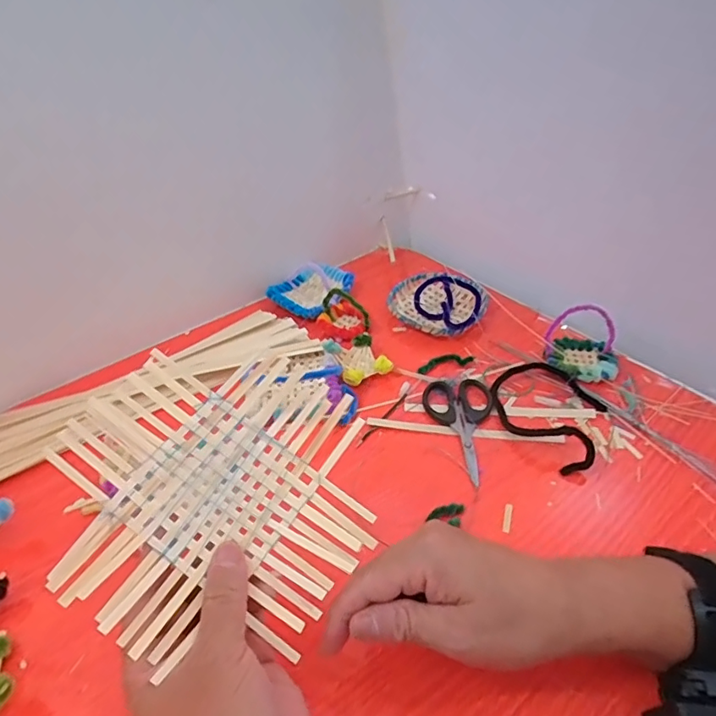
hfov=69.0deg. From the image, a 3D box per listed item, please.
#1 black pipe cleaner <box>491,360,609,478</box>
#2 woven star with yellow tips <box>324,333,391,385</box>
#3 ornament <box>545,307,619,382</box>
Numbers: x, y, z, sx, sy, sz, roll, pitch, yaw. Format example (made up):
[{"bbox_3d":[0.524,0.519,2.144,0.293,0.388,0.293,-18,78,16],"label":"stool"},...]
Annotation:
[{"bbox_3d":[0.176,0.043,0.469,0.087,0.023,0.118,-26,45,-25],"label":"black pipe cleaner"},{"bbox_3d":[0.000,0.002,0.525,0.051,0.029,0.058,-21,43,-20],"label":"woven star with yellow tips"},{"bbox_3d":[0.222,-0.017,0.508,0.070,0.057,0.057,16,44,21],"label":"ornament"}]

